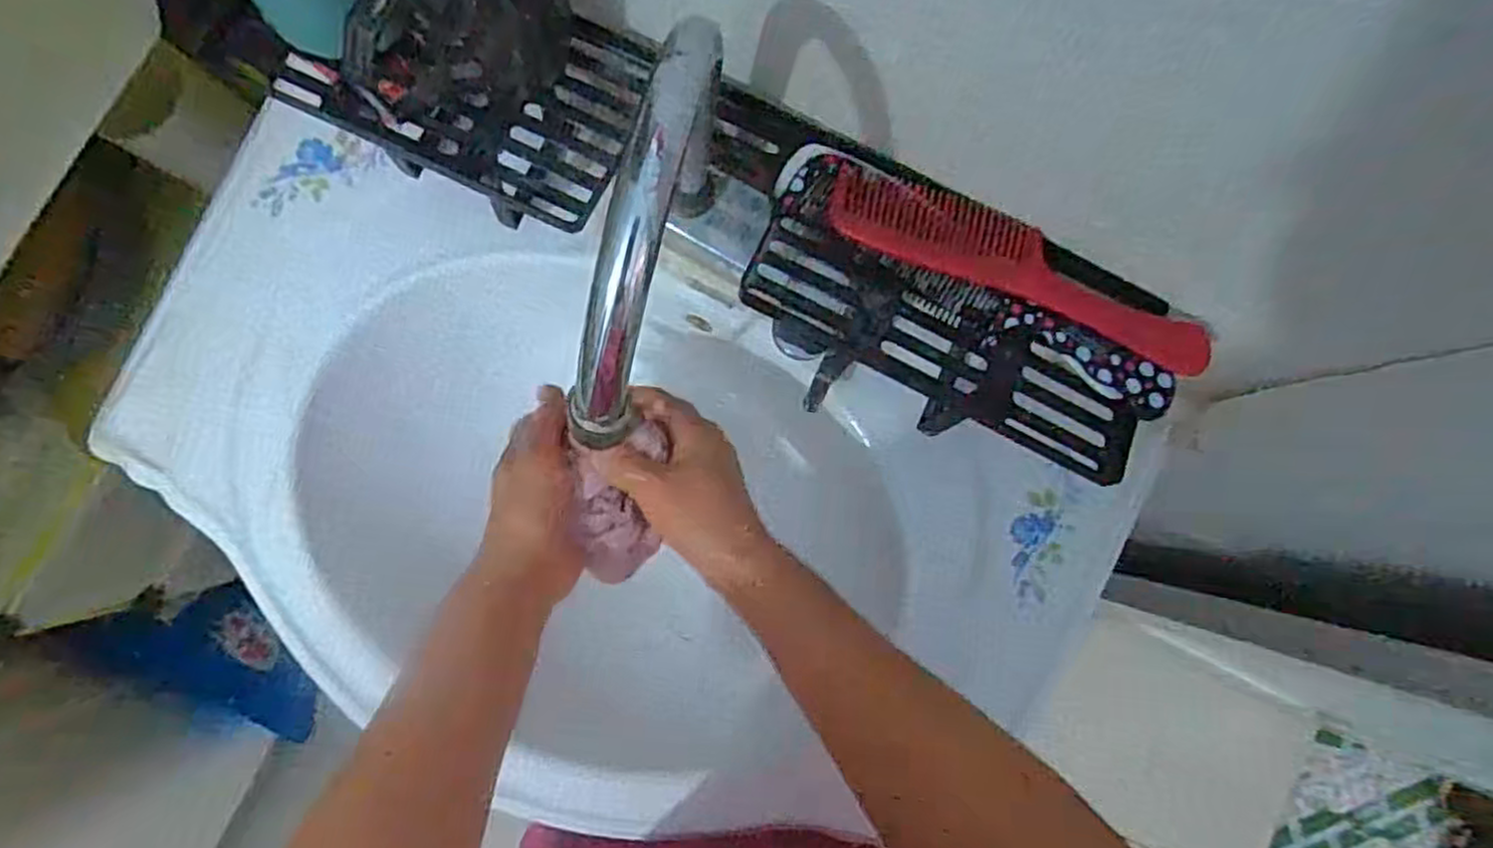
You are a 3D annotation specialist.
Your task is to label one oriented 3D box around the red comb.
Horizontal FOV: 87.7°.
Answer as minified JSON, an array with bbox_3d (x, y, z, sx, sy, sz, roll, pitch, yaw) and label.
[{"bbox_3d":[0.141,-0.080,0.393,0.205,0.013,0.043,22,85,-4],"label":"red comb"}]

